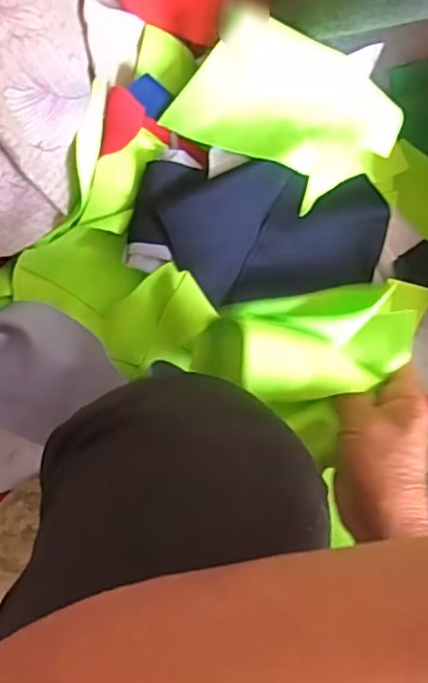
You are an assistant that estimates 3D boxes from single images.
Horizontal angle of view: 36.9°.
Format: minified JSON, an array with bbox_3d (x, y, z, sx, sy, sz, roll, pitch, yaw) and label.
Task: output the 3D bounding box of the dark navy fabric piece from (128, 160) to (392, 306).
[{"bbox_3d":[0.043,-0.087,0.549,0.218,0.025,0.117,3,95,-20],"label":"dark navy fabric piece"}]

